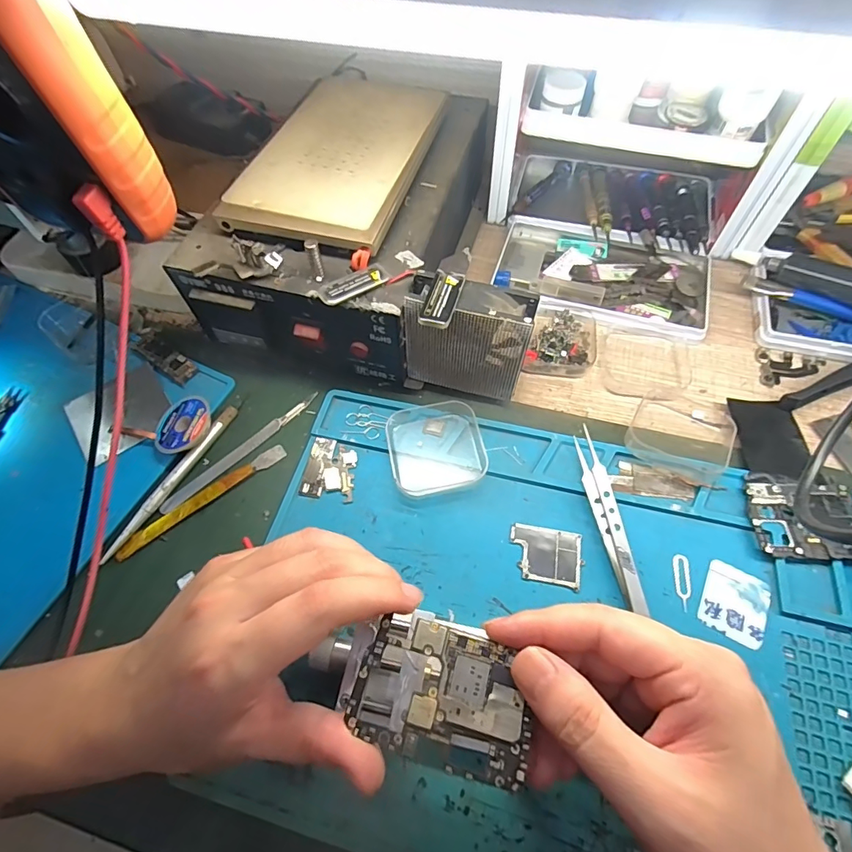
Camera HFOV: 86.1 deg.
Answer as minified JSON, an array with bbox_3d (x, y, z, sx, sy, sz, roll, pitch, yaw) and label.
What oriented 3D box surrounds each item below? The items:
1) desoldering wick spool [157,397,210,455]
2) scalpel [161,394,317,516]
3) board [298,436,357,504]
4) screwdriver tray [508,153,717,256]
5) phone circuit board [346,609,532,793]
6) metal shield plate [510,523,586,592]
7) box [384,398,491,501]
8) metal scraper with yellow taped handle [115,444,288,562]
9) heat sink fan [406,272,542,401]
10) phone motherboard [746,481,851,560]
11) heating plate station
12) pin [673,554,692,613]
[{"bbox_3d":[-0.175,0.000,0.330,0.038,0.017,0.044,26,66,16],"label":"desoldering wick spool"},{"bbox_3d":[-0.132,0.017,0.331,0.130,0.005,0.012,-42,68,-18],"label":"scalpel"},{"bbox_3d":[-0.065,0.029,0.318,0.037,0.004,0.044,9,62,7],"label":"board"},{"bbox_3d":[0.178,-0.216,0.435,0.182,0.017,0.122,19,64,12],"label":"screwdriver tray"},{"bbox_3d":[0.008,0.105,0.181,0.068,0.005,0.047,13,63,10],"label":"phone circuit board"},{"bbox_3d":[0.075,0.079,0.284,0.044,0.004,0.034,11,63,8],"label":"metal shield plate"},{"bbox_3d":[0.007,0.014,0.320,0.064,0.010,0.067,-13,62,-4],"label":"box"},{"bbox_3d":[-0.152,0.049,0.312,0.120,0.005,0.012,-35,66,-15],"label":"metal scraper with yellow taped handle"},{"bbox_3d":[0.028,-0.058,0.315,0.080,0.086,0.033,10,63,8],"label":"heat sink fan"},{"bbox_3d":[0.239,0.058,0.285,0.065,0.007,0.049,3,62,4],"label":"phone motherboard"},{"bbox_3d":[-0.058,-0.163,0.364,0.167,0.103,0.241,14,63,10],"label":"heating plate station"},{"bbox_3d":[0.155,0.094,0.273,0.010,0.004,0.033,6,62,6],"label":"pin"}]

